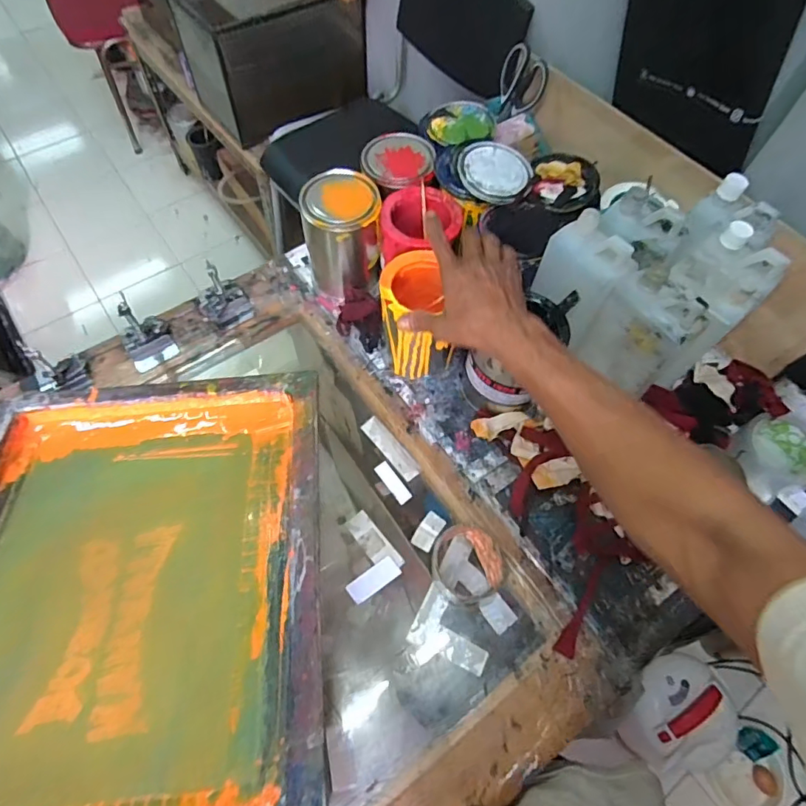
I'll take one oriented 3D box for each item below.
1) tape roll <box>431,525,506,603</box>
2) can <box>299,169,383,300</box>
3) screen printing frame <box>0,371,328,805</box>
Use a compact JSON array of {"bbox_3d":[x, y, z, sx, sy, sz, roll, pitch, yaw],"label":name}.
[{"bbox_3d":[0.075,0.187,0.592,0.079,0.037,0.086,-27,67,-15],"label":"tape roll"},{"bbox_3d":[-0.087,-0.238,0.737,0.105,0.146,0.109,-9,63,-7],"label":"can"},{"bbox_3d":[-0.284,0.175,0.518,0.390,0.038,0.487,-5,50,-6],"label":"screen printing frame"}]

